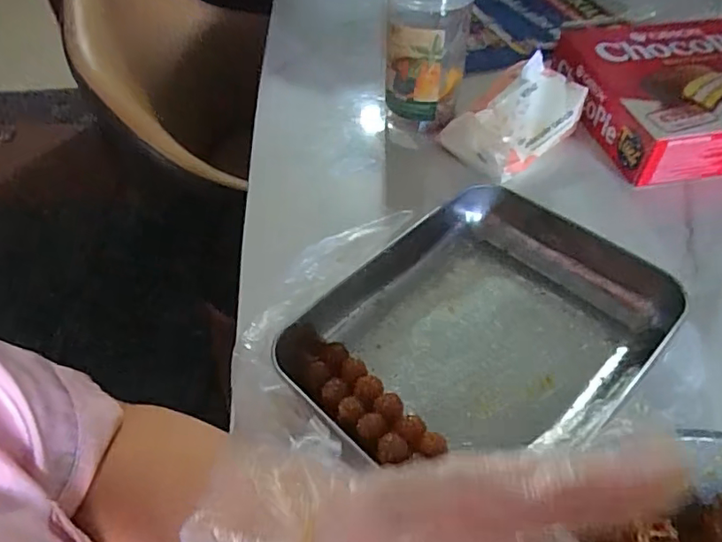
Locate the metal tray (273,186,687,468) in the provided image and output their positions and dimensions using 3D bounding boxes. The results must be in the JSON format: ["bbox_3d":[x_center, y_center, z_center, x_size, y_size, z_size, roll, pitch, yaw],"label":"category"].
[{"bbox_3d":[0.096,0.046,0.419,0.198,0.059,0.231,37,61,28],"label":"metal tray"}]

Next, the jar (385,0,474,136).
[{"bbox_3d":[0.067,-0.227,0.570,0.080,0.151,0.082,0,49,0],"label":"jar"}]

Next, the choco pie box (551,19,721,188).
[{"bbox_3d":[0.360,-0.203,0.611,0.243,0.061,0.235,-8,50,-7],"label":"choco pie box"}]

